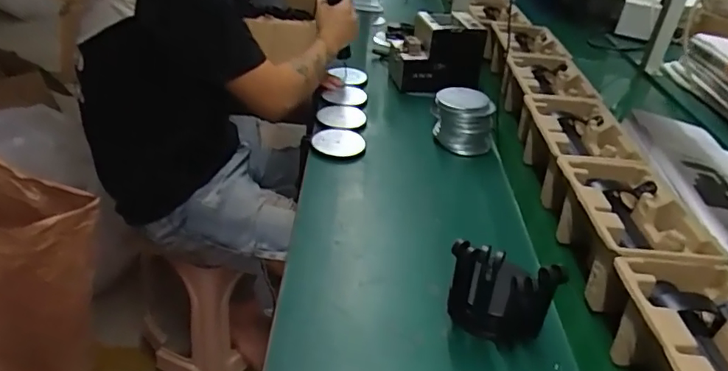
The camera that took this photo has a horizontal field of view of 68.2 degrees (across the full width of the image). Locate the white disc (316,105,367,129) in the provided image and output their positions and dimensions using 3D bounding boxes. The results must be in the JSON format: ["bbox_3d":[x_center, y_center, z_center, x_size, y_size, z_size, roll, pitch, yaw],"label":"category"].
[{"bbox_3d":[-0.046,-0.140,1.098,0.096,0.014,0.096,3,33,-2],"label":"white disc"}]

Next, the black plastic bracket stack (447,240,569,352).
[{"bbox_3d":[0.152,0.131,0.601,0.115,0.152,0.043,11,34,11],"label":"black plastic bracket stack"}]

